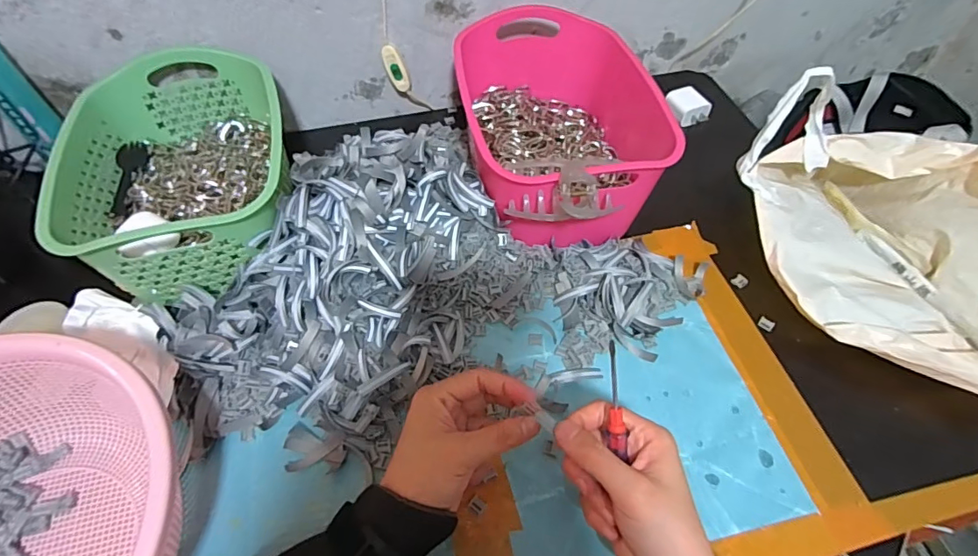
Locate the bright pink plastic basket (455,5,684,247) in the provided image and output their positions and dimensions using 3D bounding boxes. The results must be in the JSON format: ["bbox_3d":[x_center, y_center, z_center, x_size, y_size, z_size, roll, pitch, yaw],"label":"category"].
[{"bbox_3d":[0.075,-0.154,0.538,0.192,0.127,0.318,-8,55,-6],"label":"bright pink plastic basket"}]

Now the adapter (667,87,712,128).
[{"bbox_3d":[0.267,-0.230,0.664,0.048,0.024,0.052,-26,59,-17],"label":"adapter"}]

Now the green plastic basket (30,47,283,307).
[{"bbox_3d":[-0.309,-0.121,0.510,0.202,0.097,0.276,-13,56,-9],"label":"green plastic basket"}]

